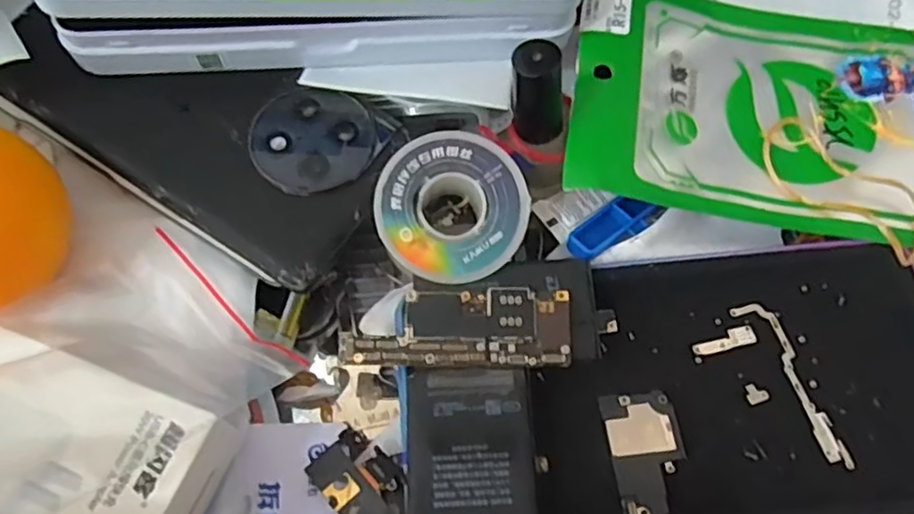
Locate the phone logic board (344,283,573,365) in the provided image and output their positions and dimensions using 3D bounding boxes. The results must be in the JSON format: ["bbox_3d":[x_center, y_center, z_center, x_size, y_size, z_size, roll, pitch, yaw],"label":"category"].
[{"bbox_3d":[0.000,0.024,0.227,0.077,0.004,0.027,0,63,1],"label":"phone logic board"}]

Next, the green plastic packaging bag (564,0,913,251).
[{"bbox_3d":[0.135,-0.058,0.257,0.177,0.019,0.106,13,69,5],"label":"green plastic packaging bag"}]

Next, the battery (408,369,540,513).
[{"bbox_3d":[0.005,0.068,0.210,0.040,0.008,0.065,-3,63,-1],"label":"battery"}]

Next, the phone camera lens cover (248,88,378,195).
[{"bbox_3d":[-0.052,-0.044,0.239,0.043,0.004,0.041,-21,65,-10],"label":"phone camera lens cover"}]

